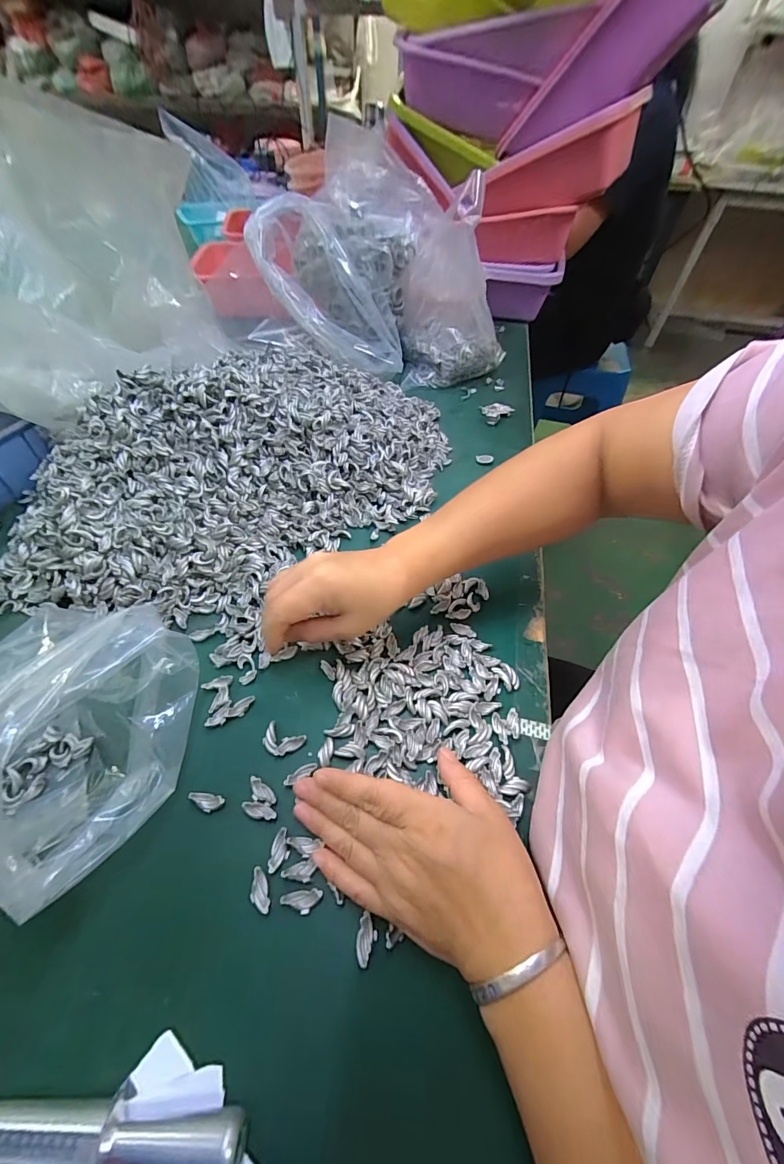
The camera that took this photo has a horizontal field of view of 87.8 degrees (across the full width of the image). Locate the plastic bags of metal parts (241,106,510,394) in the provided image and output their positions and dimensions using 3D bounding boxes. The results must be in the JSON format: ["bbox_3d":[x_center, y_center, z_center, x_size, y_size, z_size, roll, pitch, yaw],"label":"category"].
[{"bbox_3d":[-0.009,-0.456,0.596,0.340,0.242,0.195,-6,52,-6],"label":"plastic bags of metal parts"}]

